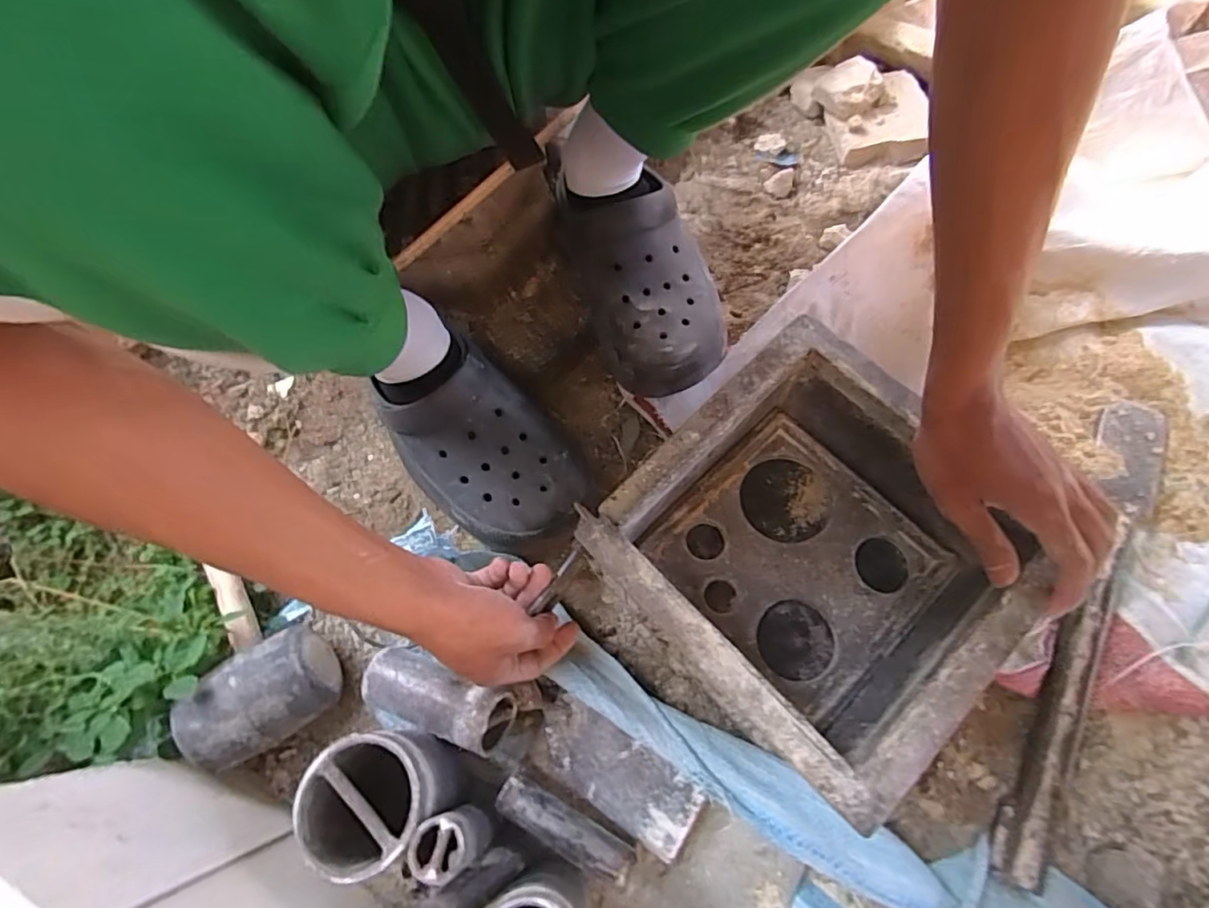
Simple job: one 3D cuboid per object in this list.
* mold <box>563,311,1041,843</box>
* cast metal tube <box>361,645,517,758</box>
[{"bbox_3d":[0.144,0.070,0.430,0.235,0.126,0.238,-41,78,-14],"label":"mold"},{"bbox_3d":[-0.122,0.179,0.420,0.115,0.043,0.051,15,71,16],"label":"cast metal tube"}]

